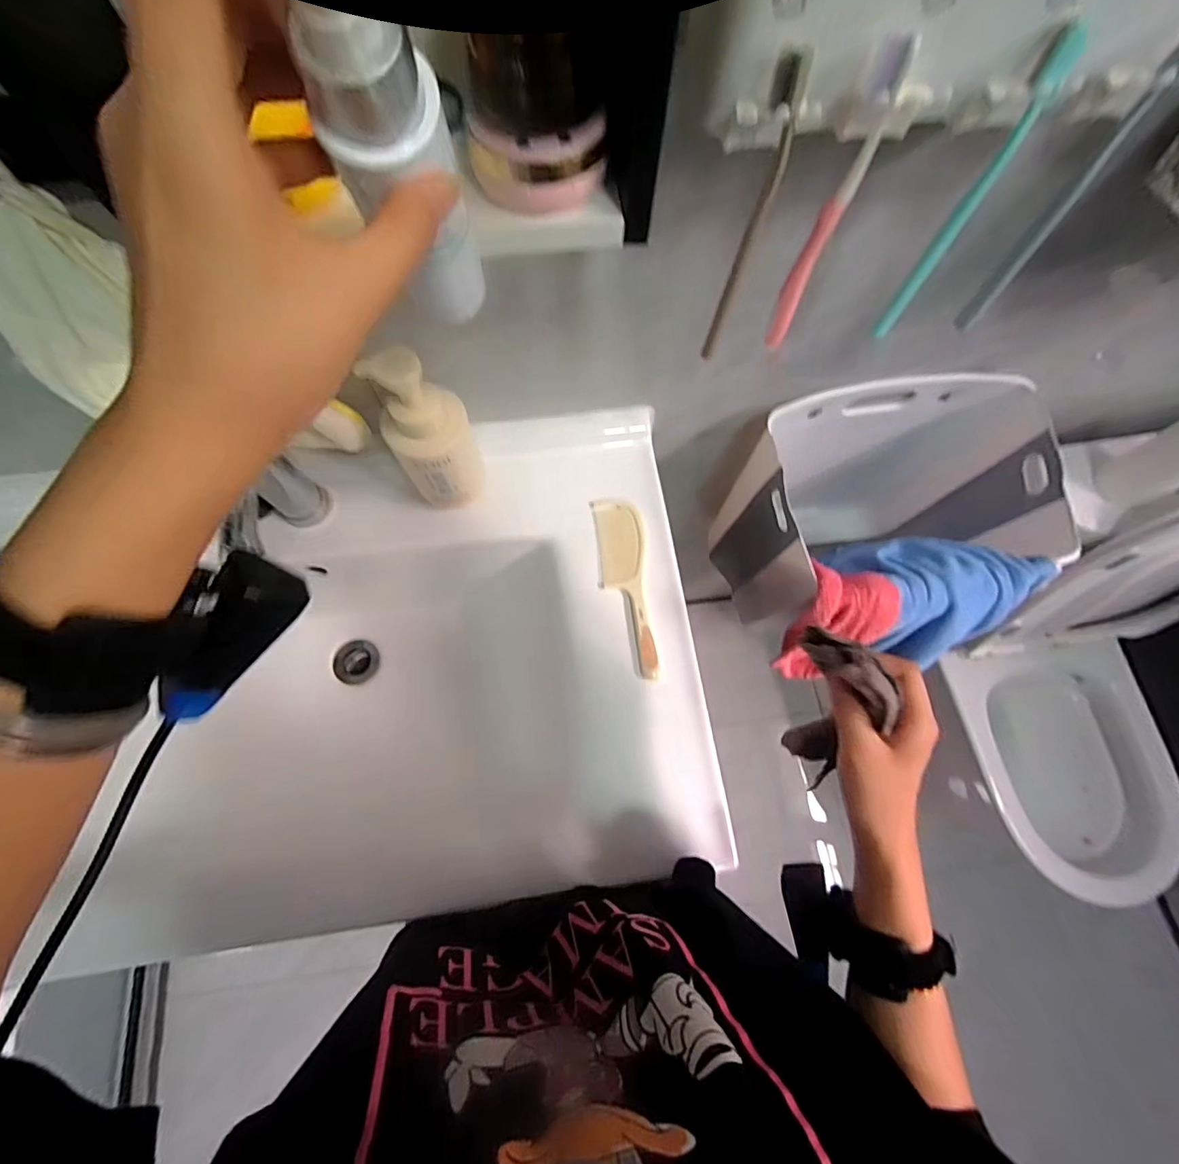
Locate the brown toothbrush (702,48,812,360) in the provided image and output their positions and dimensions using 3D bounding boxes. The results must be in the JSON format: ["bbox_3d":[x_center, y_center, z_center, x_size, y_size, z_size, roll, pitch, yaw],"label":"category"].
[{"bbox_3d":[0.095,-0.209,0.316,0.019,0.175,0.014,14,71,3],"label":"brown toothbrush"}]

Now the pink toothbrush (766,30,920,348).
[{"bbox_3d":[0.142,-0.217,0.314,0.017,0.172,0.012,16,72,4],"label":"pink toothbrush"}]

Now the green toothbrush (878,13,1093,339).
[{"bbox_3d":[0.225,-0.225,0.319,0.015,0.169,0.014,28,73,8],"label":"green toothbrush"}]

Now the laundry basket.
[{"bbox_3d":[0.374,-0.070,0.736,0.337,0.344,0.253,-3,71,-2],"label":"laundry basket"}]

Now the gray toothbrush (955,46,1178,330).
[{"bbox_3d":[0.293,-0.233,0.325,0.015,0.175,0.019,33,74,9],"label":"gray toothbrush"}]

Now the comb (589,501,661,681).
[{"bbox_3d":[0.039,0.003,0.550,0.054,0.009,0.198,-5,71,-3],"label":"comb"}]

